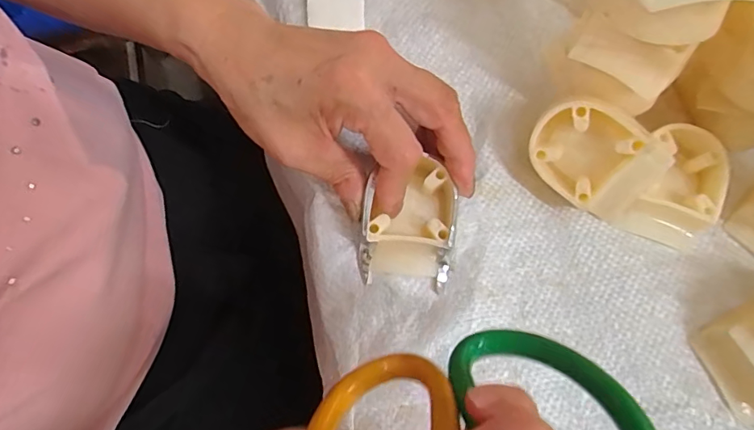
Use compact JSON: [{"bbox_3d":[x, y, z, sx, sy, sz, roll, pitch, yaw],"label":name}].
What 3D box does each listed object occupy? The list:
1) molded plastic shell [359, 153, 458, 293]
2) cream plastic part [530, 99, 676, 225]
[{"bbox_3d":[0.016,0.004,0.234,0.045,0.023,0.059,7,73,0],"label":"molded plastic shell"},{"bbox_3d":[0.110,-0.032,0.238,0.066,0.047,0.029,33,30,-2],"label":"cream plastic part"}]

